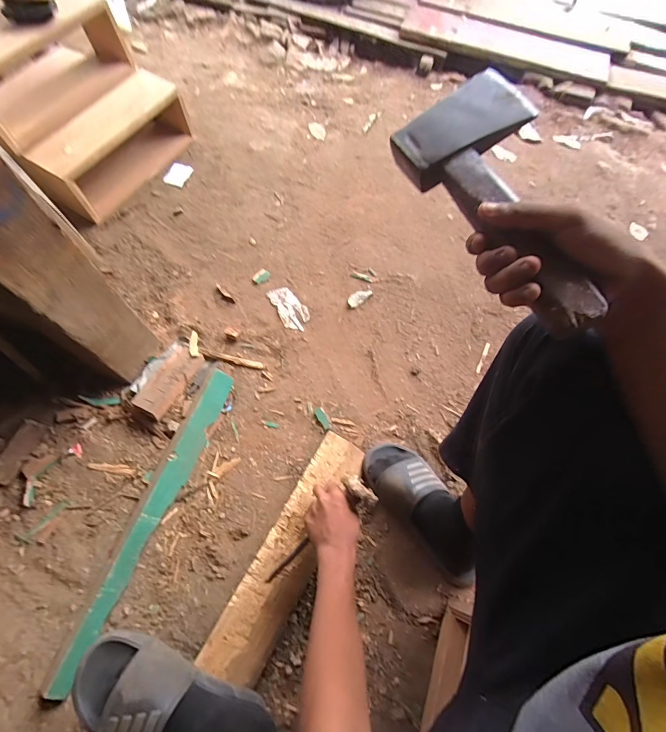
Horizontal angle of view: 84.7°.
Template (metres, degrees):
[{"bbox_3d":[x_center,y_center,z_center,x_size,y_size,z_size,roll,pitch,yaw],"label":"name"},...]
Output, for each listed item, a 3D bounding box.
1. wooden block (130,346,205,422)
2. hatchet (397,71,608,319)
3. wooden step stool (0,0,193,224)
[{"bbox_3d":[-0.344,0.029,0.767,0.073,0.038,0.159,21,66,10],"label":"wooden block"},{"bbox_3d":[0.130,-0.136,0.295,0.105,0.042,0.241,-14,68,-6],"label":"hatchet"},{"bbox_3d":[-0.659,-0.661,0.948,0.306,0.273,0.418,32,68,15],"label":"wooden step stool"}]

